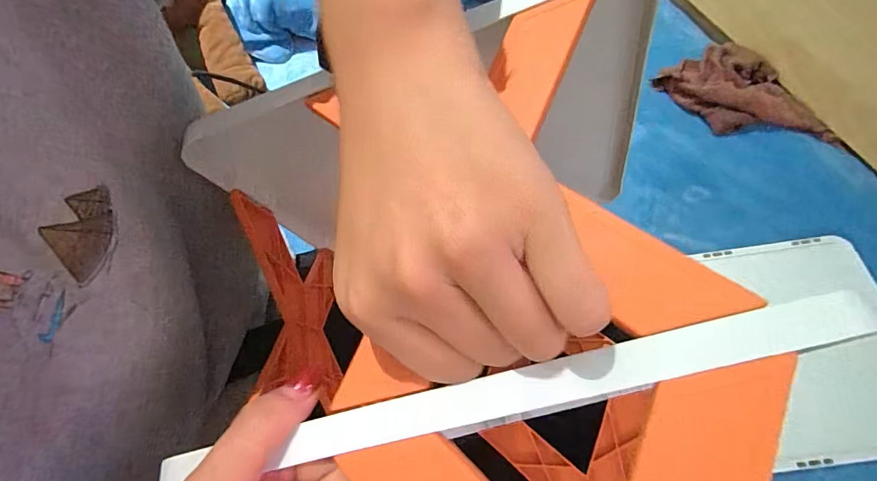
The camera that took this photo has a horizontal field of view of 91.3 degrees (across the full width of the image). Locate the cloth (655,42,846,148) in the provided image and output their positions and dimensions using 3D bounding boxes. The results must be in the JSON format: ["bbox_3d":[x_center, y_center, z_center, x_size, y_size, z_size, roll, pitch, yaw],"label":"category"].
[{"bbox_3d":[0.429,-0.195,0.599,0.115,0.044,0.217,-34,70,-14],"label":"cloth"}]

